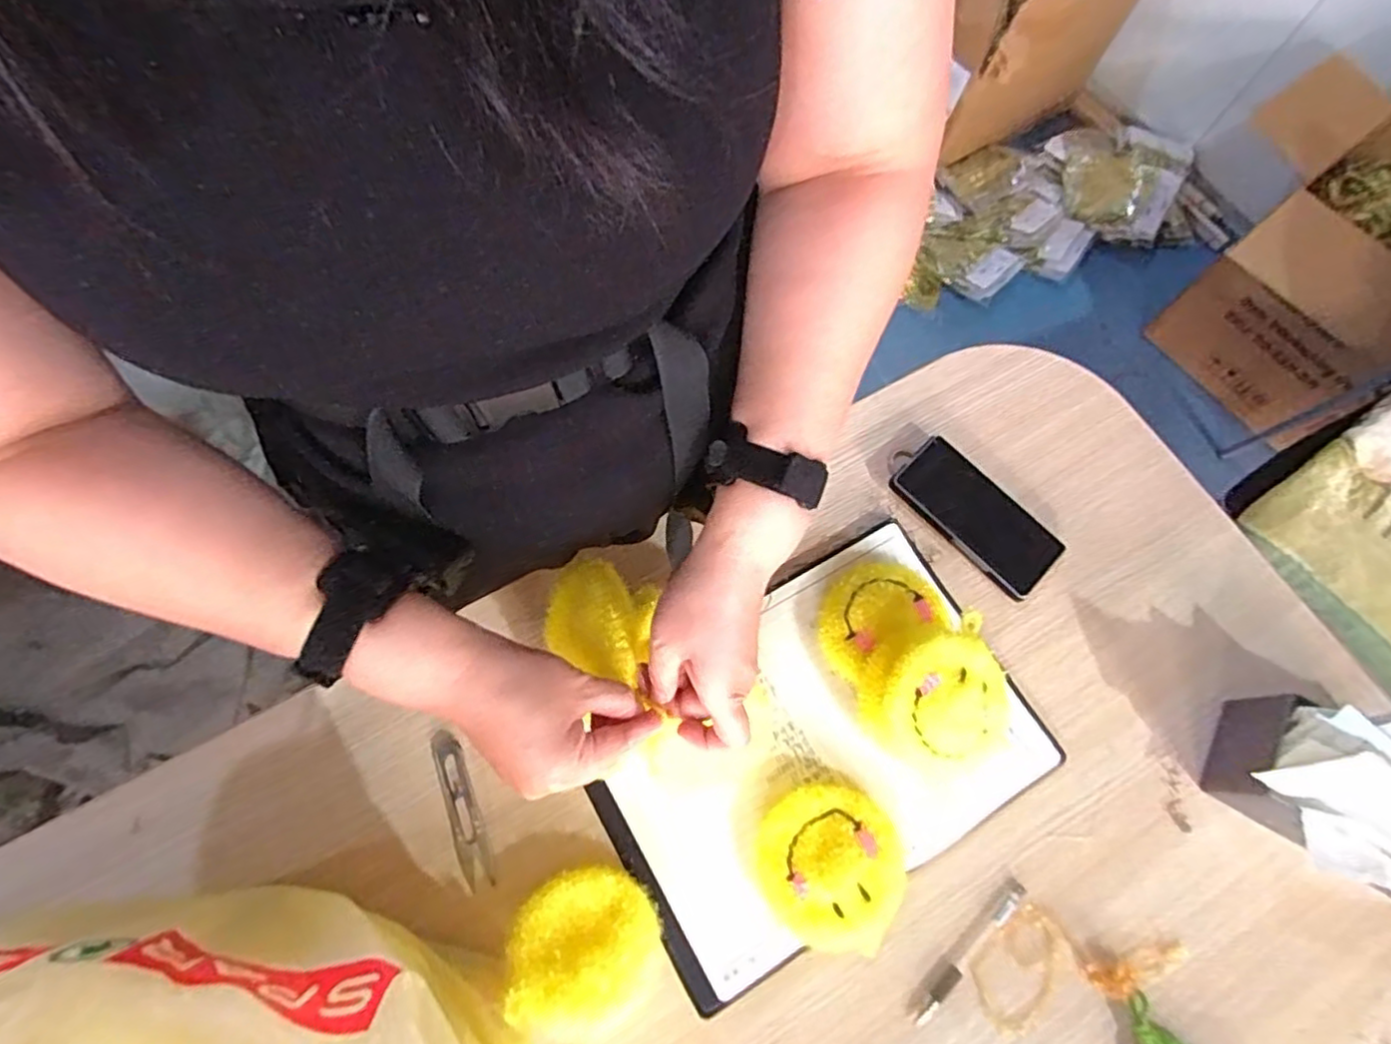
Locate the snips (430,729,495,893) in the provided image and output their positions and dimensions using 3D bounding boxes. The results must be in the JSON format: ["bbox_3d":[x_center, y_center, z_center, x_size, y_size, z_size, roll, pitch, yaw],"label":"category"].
[{"bbox_3d":[-0.194,0.235,0.550,0.024,0.004,0.125,-20,72,-9],"label":"snips"}]

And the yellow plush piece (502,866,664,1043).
[{"bbox_3d":[-0.081,0.321,0.499,0.106,0.052,0.106,-11,71,-6],"label":"yellow plush piece"}]

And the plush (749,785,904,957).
[{"bbox_3d":[0.107,0.275,0.534,0.110,0.044,0.119,1,70,-2],"label":"plush"}]

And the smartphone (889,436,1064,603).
[{"bbox_3d":[0.266,-0.005,0.634,0.070,0.020,0.161,-41,76,-15],"label":"smartphone"}]

